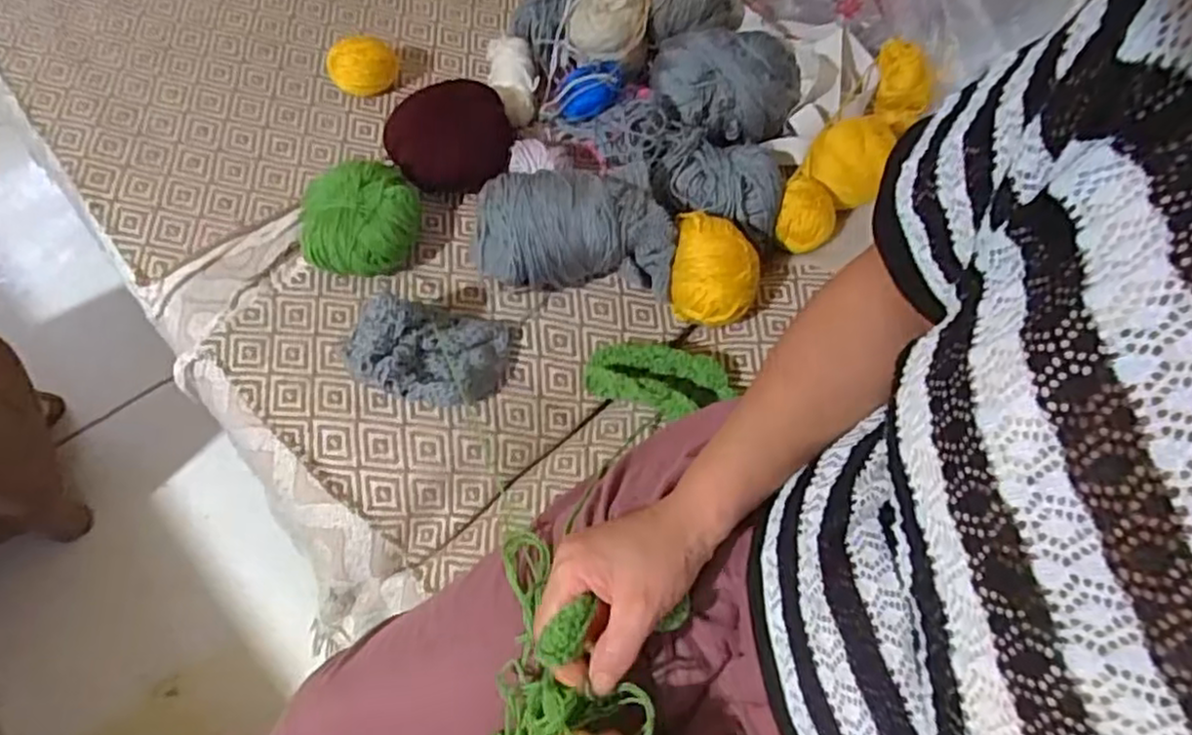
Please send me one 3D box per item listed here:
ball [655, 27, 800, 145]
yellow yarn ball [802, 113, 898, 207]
[{"bbox_3d":[0.122,-0.256,0.639,0.138,0.061,0.084,6,62,0],"label":"ball"},{"bbox_3d":[0.226,-0.186,0.628,0.070,0.057,0.060,19,63,6],"label":"yellow yarn ball"}]

